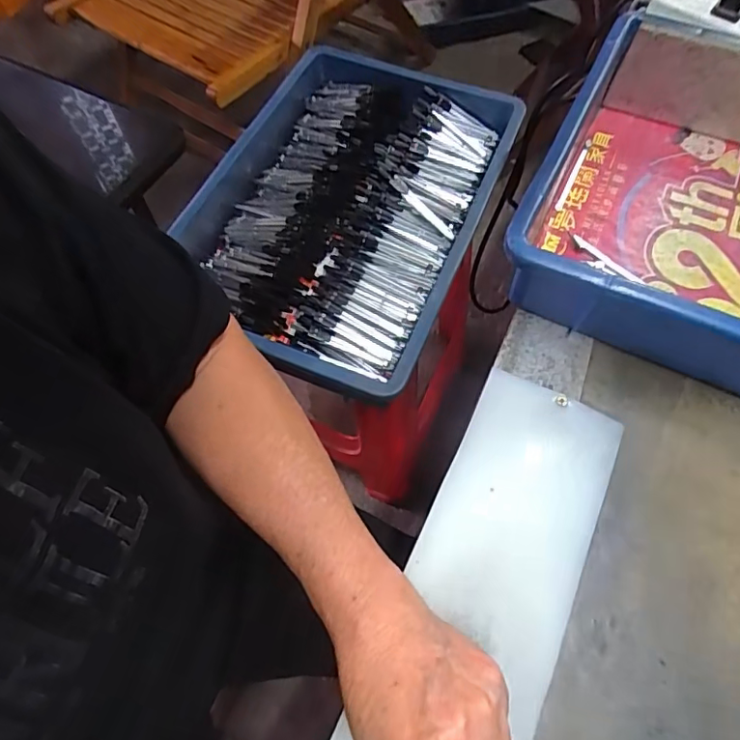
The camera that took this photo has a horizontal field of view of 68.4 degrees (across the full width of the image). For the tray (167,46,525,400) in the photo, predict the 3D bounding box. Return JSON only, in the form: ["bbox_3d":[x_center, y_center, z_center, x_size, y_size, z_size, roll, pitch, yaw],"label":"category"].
[{"bbox_3d":[-0.036,-0.179,0.601,0.301,0.059,0.403,21,65,12],"label":"tray"}]

